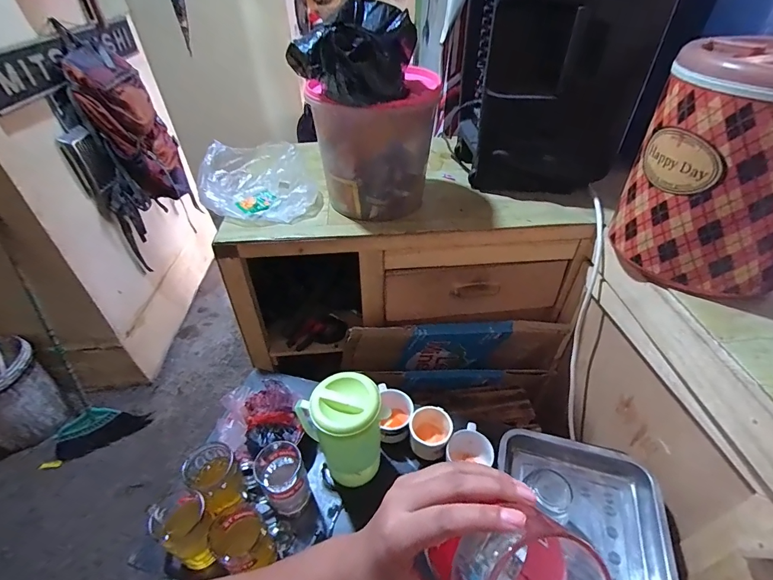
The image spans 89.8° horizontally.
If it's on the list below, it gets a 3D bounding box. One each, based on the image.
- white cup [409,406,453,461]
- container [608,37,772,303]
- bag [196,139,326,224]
[{"bbox_3d":[0.079,0.259,0.706,0.072,0.064,0.072,-1,41,1],"label":"white cup"},{"bbox_3d":[0.523,-0.177,0.590,0.249,0.298,0.219,16,45,20],"label":"container"},{"bbox_3d":[-0.291,-0.240,0.857,0.220,0.099,0.267,-26,46,-24],"label":"bag"}]

